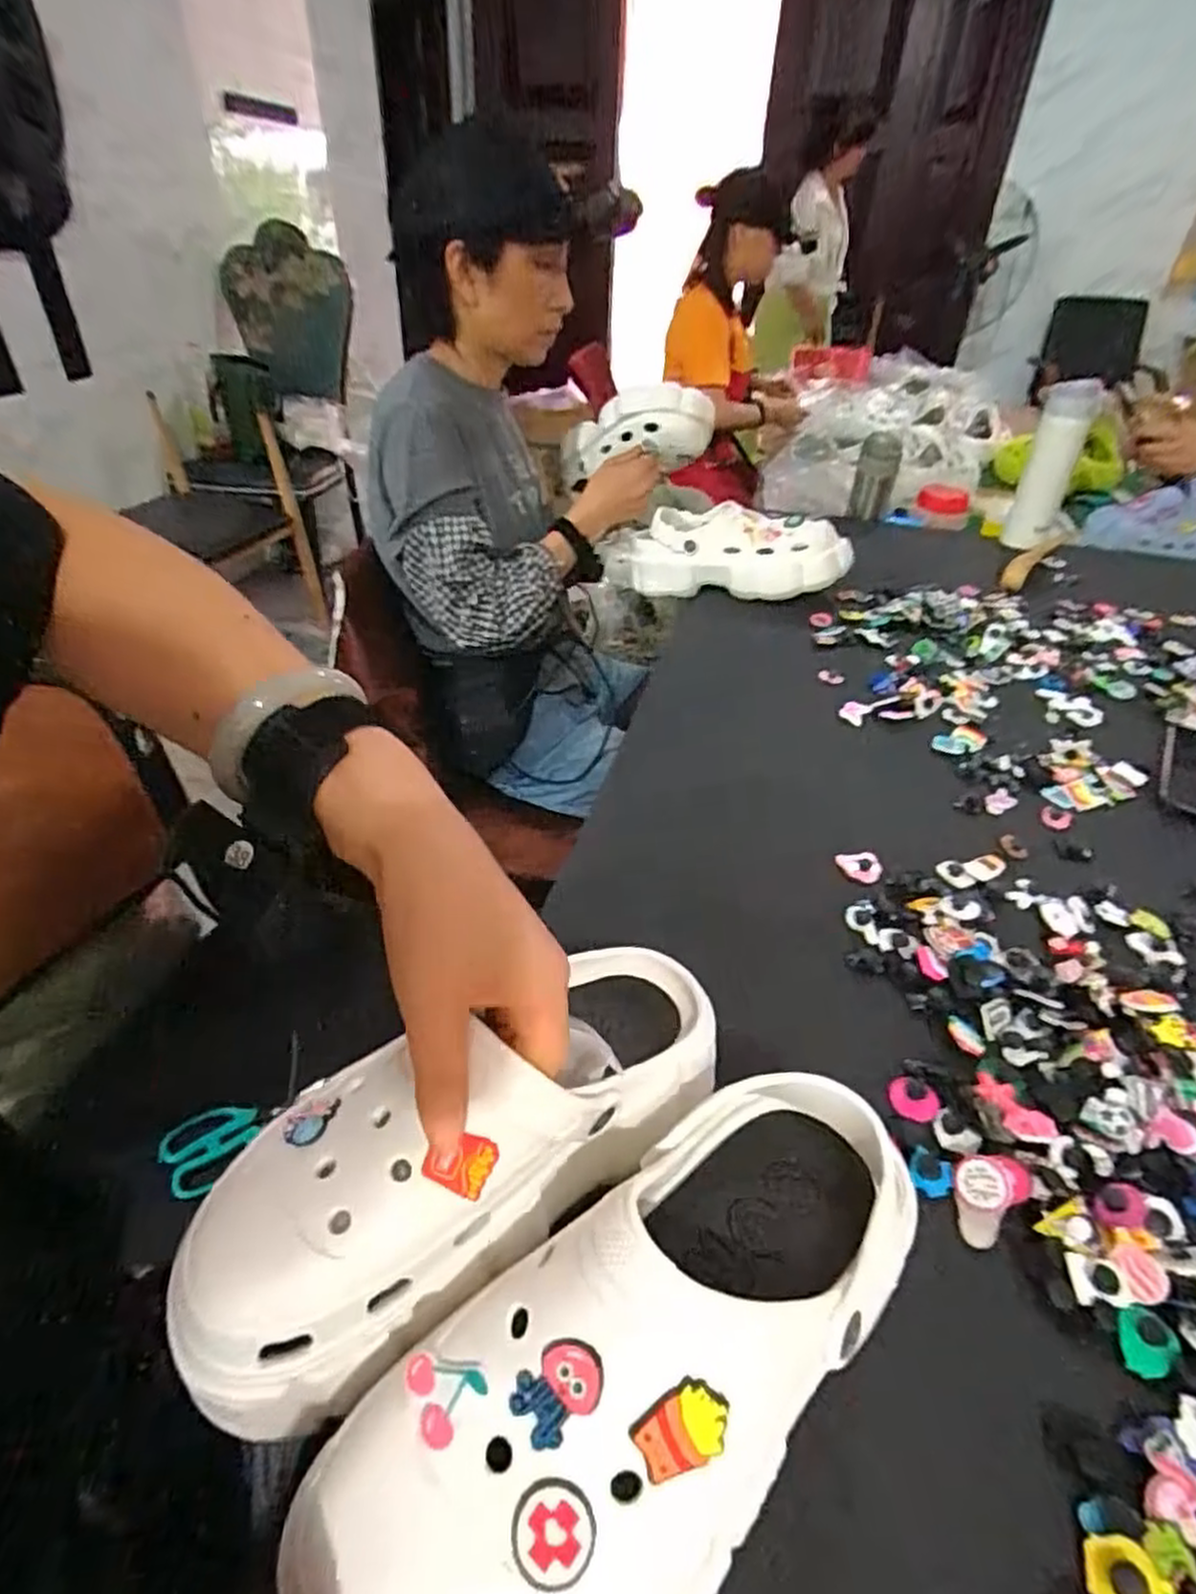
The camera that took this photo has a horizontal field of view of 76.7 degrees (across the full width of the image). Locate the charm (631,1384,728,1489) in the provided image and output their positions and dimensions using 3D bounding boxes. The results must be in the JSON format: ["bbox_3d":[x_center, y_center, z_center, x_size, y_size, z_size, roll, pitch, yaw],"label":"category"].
[{"bbox_3d":[0.026,0.189,0.225,0.028,0.004,0.021,-31,81,-10],"label":"charm"}]

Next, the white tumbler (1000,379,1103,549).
[{"bbox_3d":[0.667,-0.485,1.124,0.072,0.222,0.080,24,42,25],"label":"white tumbler"}]

